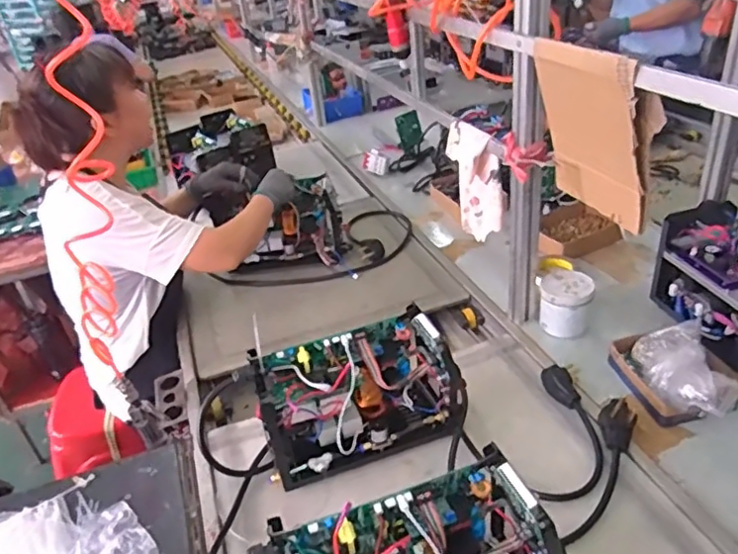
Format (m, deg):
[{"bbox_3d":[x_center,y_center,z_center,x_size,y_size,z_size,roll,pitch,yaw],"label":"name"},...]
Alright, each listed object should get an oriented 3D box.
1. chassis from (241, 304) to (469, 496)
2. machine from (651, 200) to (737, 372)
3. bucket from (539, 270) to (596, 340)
[{"bbox_3d":[-0.008,0.190,0.922,0.309,0.190,0.127,-14,33,-10],"label":"chassis"},{"bbox_3d":[0.658,0.016,1.060,0.155,0.191,0.265,-12,33,-8],"label":"machine"},{"bbox_3d":[0.374,0.053,1.121,0.092,0.108,0.085,-5,33,3],"label":"bucket"}]

